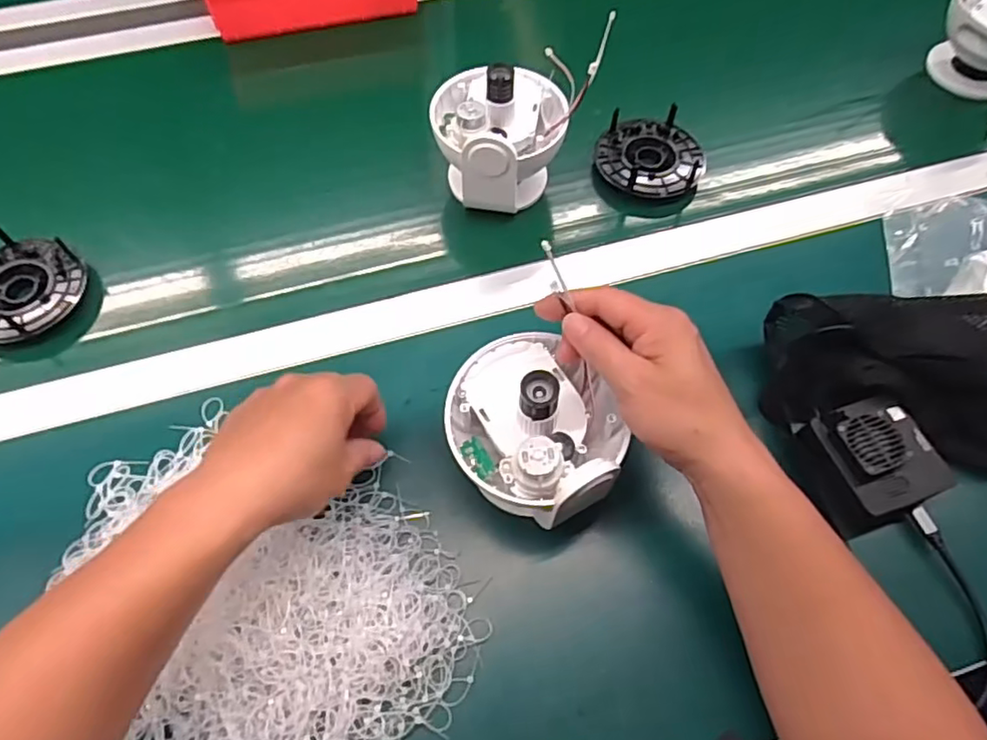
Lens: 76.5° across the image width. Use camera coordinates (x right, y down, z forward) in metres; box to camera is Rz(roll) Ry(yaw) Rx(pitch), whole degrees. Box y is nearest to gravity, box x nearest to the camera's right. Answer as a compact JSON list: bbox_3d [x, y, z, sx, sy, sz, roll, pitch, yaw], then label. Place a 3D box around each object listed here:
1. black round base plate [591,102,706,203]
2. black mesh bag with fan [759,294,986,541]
[{"bbox_3d":[0.148,-0.205,0.591,0.096,0.027,0.093,0,65,-1],"label":"black round base plate"},{"bbox_3d":[0.337,0.004,0.447,0.250,0.100,0.153,-9,65,-5],"label":"black mesh bag with fan"}]

